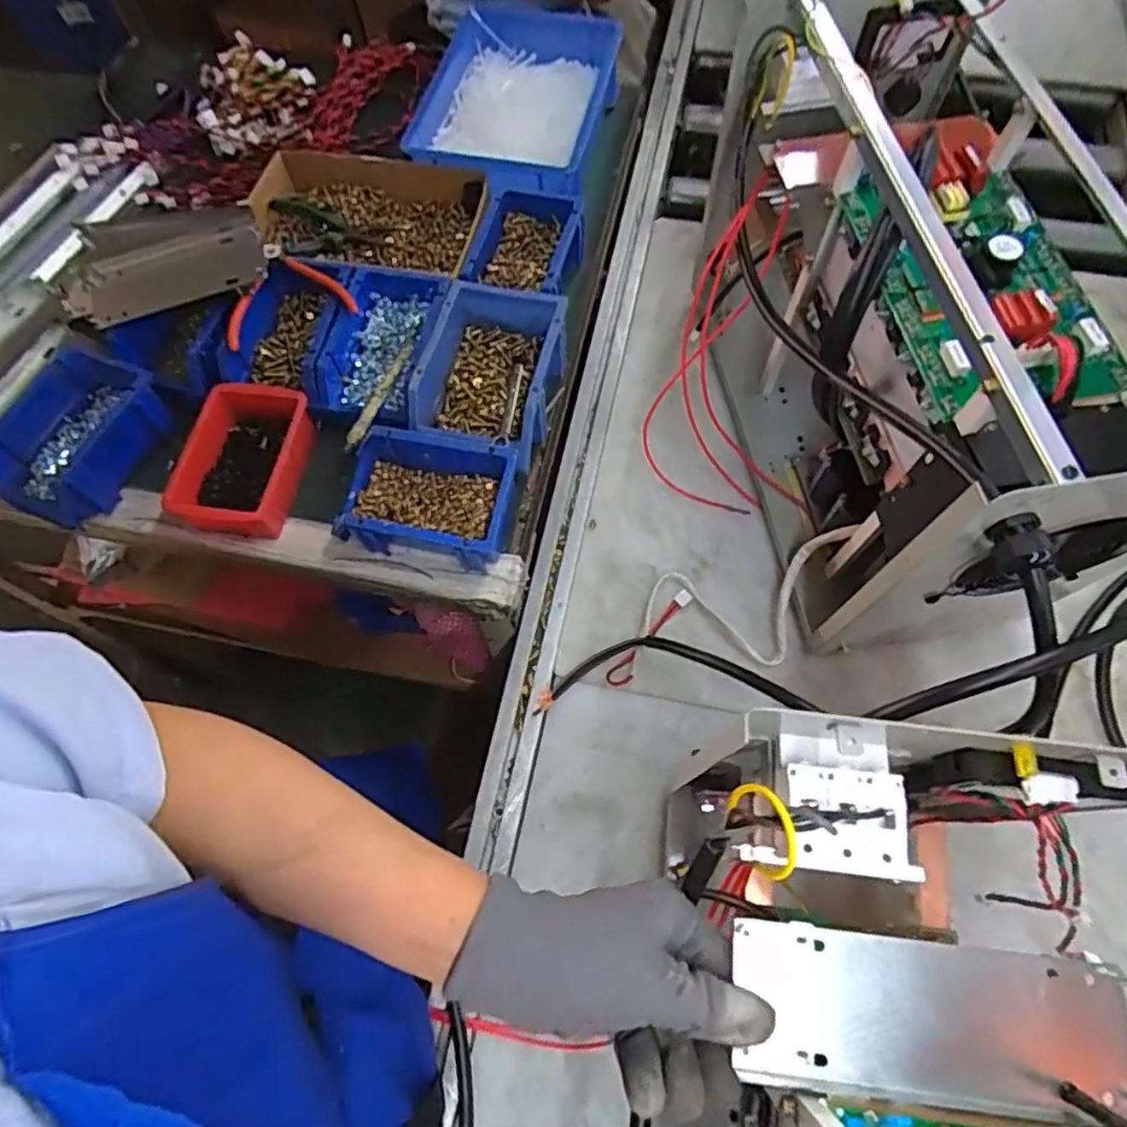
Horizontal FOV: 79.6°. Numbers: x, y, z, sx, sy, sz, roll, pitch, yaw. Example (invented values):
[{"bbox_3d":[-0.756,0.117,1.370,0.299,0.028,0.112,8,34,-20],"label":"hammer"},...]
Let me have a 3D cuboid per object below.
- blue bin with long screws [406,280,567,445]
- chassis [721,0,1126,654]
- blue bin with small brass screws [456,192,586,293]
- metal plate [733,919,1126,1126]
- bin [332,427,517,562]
[{"bbox_3d":[-0.072,-0.192,0.667,0.124,0.072,0.171,10,67,6],"label":"blue bin with long screws"},{"bbox_3d":[0.268,-0.184,0.571,0.201,0.308,0.501,-9,67,-3],"label":"chassis"},{"bbox_3d":[-0.040,-0.343,0.736,0.106,0.073,0.148,10,67,6],"label":"blue bin with small brass screws"},{"bbox_3d":[0.171,0.211,0.312,0.180,0.016,0.064,7,69,3],"label":"metal plate"},{"bbox_3d":[-0.125,-0.058,0.629,0.158,0.076,0.110,8,67,5],"label":"bin"}]

